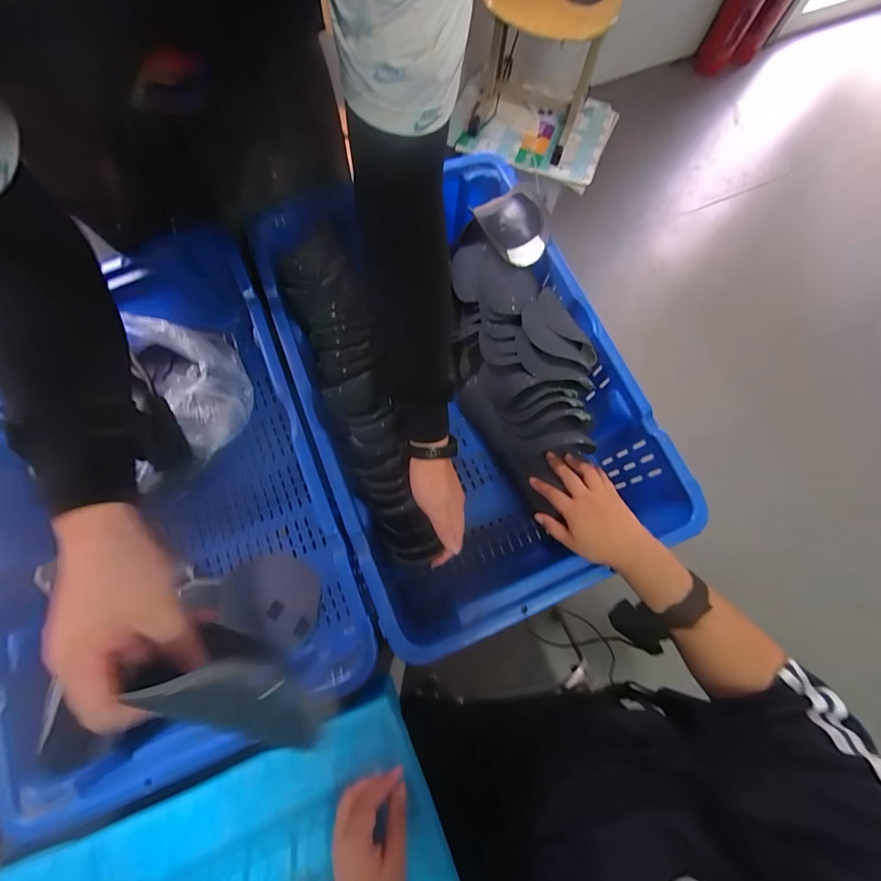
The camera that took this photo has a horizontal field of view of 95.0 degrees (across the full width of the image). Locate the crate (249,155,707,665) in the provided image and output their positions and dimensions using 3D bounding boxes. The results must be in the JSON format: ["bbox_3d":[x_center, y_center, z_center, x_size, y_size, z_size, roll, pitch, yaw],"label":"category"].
[{"bbox_3d":[0.022,-0.093,0.616,0.419,0.170,0.651,-20,76,-8],"label":"crate"}]

